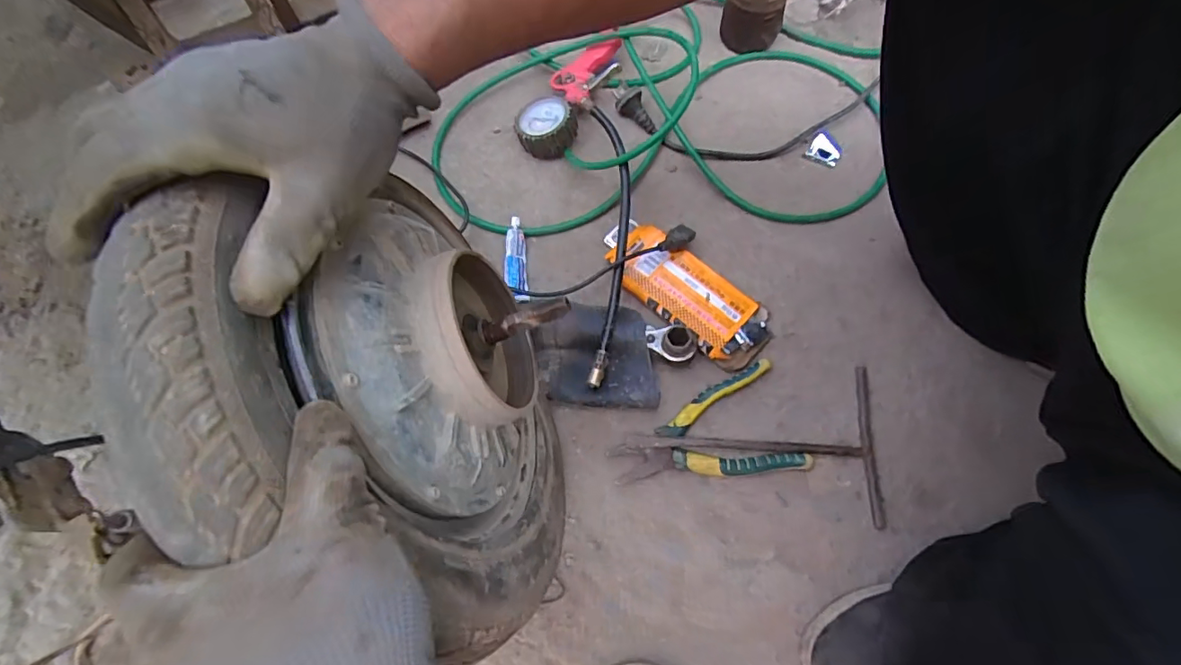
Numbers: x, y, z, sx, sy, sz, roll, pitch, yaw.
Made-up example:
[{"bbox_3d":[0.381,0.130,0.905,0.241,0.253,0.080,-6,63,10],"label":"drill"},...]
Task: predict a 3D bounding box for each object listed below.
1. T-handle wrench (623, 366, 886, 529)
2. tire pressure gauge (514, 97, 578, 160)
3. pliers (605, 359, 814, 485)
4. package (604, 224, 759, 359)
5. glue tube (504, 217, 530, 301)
[{"bbox_3d":[0.158,0.099,0.520,0.242,0.025,0.149,3,71,3],"label":"T-handle wrench"},{"bbox_3d":[-0.053,-0.251,0.647,0.074,0.046,0.073,-3,68,-1],"label":"tire pressure gauge"},{"bbox_3d":[0.113,0.110,0.520,0.180,0.021,0.104,-22,71,-5],"label":"pliers"},{"bbox_3d":[0.089,-0.056,0.582,0.176,0.029,0.079,41,74,15],"label":"package"},{"bbox_3d":[-0.083,-0.078,0.592,0.026,0.020,0.097,-7,69,-3],"label":"glue tube"}]

